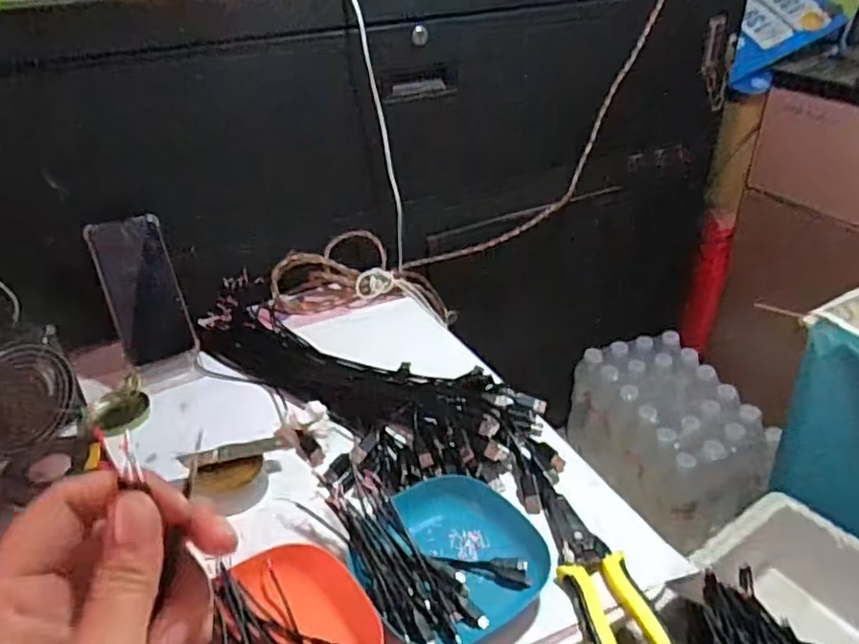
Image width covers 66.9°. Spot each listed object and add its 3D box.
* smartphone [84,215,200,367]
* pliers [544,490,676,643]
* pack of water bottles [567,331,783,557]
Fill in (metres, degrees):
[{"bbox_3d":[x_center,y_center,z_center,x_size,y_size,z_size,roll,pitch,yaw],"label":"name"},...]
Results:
[{"bbox_3d":[-0.325,-0.036,0.742,0.078,0.164,0.011,-20,9,-31],"label":"smartphone"},{"bbox_3d":[0.131,0.199,0.504,0.053,0.016,0.171,-8,35,-10],"label":"pliers"},{"bbox_3d":[0.434,0.207,1.181,0.216,0.179,0.362,-11,35,-14],"label":"pack of water bottles"}]

